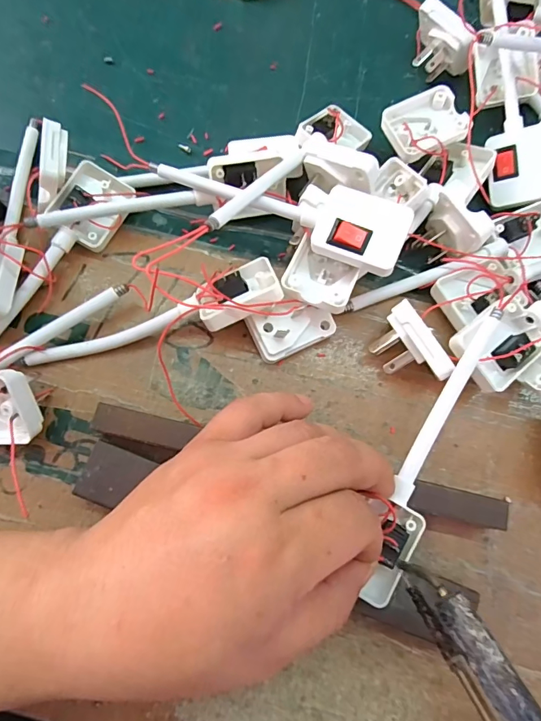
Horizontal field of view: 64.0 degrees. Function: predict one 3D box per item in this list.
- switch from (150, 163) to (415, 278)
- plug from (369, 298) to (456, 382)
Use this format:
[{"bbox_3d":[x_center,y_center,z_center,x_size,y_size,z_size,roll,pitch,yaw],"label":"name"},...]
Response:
[{"bbox_3d":[0.002,-0.089,0.246,0.150,0.015,0.040,22,73,18],"label":"switch"},{"bbox_3d":[0.076,-0.005,0.242,0.024,0.037,0.045,-25,75,-9],"label":"plug"}]

